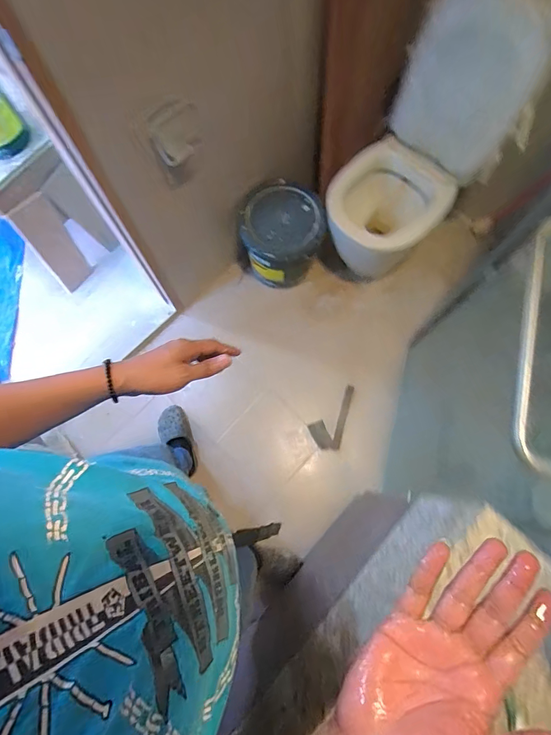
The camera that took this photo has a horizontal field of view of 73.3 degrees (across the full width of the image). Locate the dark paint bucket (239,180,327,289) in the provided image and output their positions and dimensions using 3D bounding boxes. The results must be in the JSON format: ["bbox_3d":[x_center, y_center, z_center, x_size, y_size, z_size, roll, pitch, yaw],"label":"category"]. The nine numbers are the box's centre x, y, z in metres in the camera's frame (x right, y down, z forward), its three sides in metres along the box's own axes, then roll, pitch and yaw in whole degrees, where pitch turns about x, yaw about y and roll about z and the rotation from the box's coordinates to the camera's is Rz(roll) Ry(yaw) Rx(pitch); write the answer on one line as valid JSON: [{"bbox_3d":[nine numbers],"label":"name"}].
[{"bbox_3d":[0.031,-0.504,1.465,0.308,0.315,0.288,0,74,1],"label":"dark paint bucket"}]

